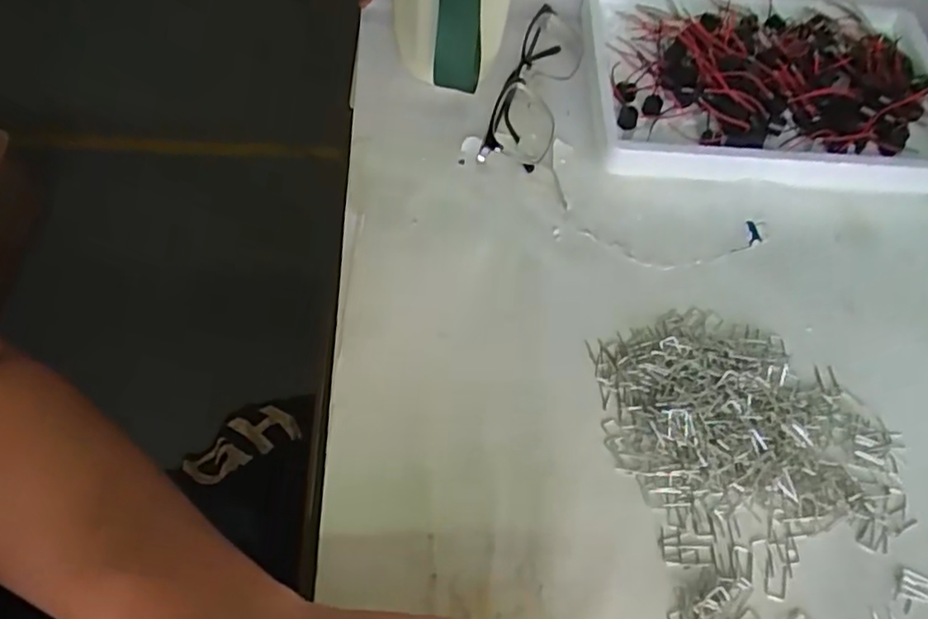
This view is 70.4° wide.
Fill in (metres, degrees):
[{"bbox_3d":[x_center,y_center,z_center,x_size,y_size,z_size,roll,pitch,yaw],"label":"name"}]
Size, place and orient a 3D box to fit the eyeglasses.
[{"bbox_3d":[0.048,-0.147,0.426,0.039,0.026,0.157,17,58,6],"label":"eyeglasses"}]

